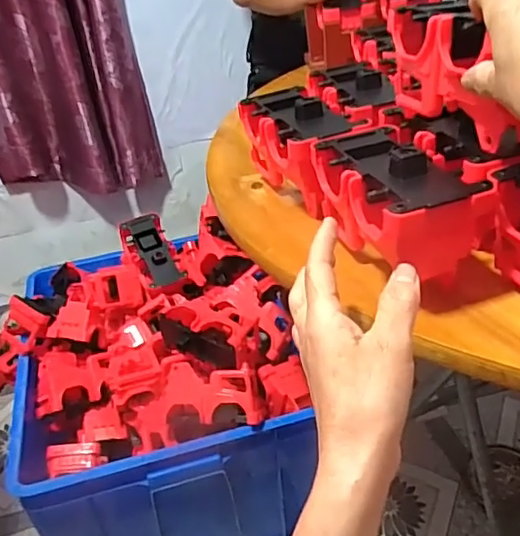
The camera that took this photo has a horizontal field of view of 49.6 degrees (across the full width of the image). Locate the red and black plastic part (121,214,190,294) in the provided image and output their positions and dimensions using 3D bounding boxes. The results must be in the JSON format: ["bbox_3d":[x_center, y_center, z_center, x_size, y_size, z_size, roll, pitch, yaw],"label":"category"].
[{"bbox_3d":[-0.195,-0.023,1.040,0.078,0.050,0.162,-25,70,-24],"label":"red and black plastic part"}]

